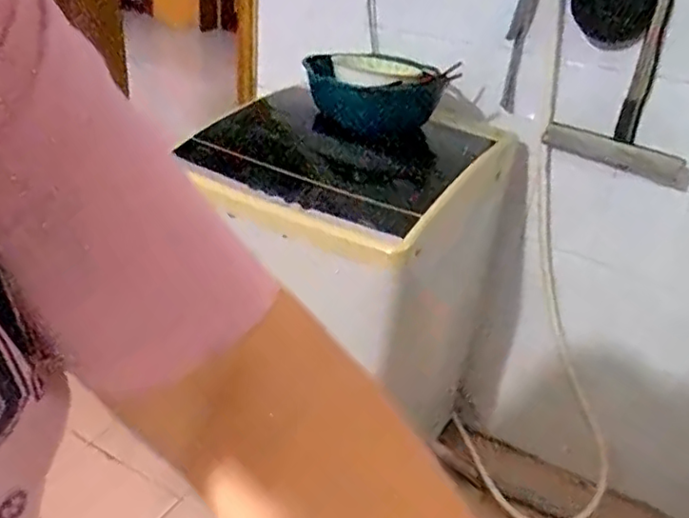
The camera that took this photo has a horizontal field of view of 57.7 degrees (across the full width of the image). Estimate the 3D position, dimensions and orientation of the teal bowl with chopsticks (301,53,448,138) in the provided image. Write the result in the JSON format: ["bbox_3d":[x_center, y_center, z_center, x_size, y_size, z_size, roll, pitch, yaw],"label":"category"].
[{"bbox_3d":[0.072,-0.319,1.183,0.238,0.102,0.195,20,34,25],"label":"teal bowl with chopsticks"}]

